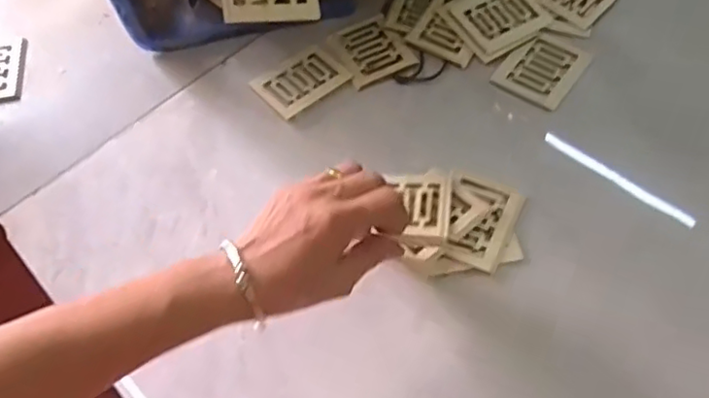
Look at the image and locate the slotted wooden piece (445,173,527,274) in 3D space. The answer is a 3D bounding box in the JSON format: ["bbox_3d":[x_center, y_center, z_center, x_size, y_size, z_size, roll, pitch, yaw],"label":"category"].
[{"bbox_3d":[0.099,0.016,0.501,0.059,0.010,0.079,26,63,3],"label":"slotted wooden piece"}]

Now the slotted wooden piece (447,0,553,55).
[{"bbox_3d":[0.142,-0.182,0.610,0.082,0.010,0.074,-29,60,-14],"label":"slotted wooden piece"}]

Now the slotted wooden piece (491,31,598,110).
[{"bbox_3d":[0.179,-0.125,0.588,0.065,0.008,0.084,31,65,22],"label":"slotted wooden piece"}]

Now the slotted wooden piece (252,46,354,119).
[{"bbox_3d":[-0.051,-0.113,0.595,0.079,0.008,0.063,-36,62,-17],"label":"slotted wooden piece"}]

